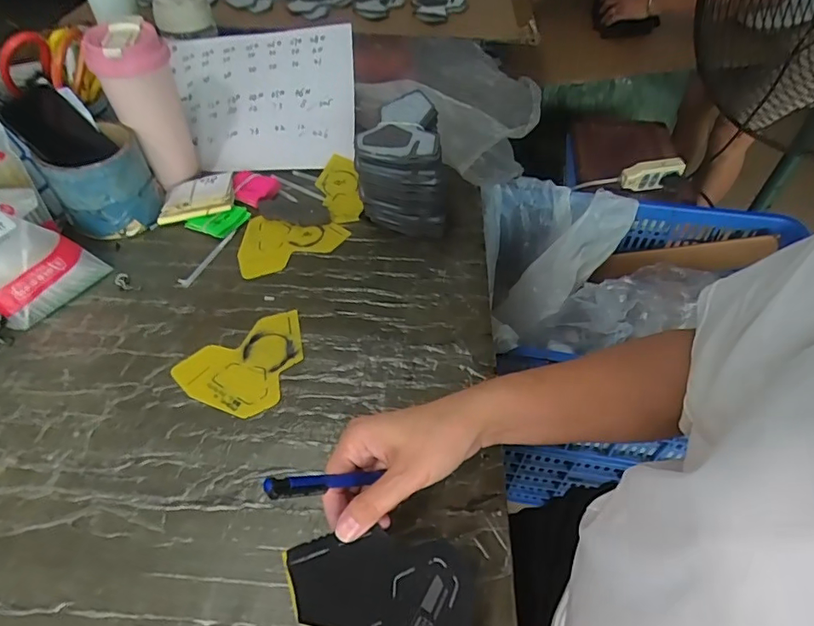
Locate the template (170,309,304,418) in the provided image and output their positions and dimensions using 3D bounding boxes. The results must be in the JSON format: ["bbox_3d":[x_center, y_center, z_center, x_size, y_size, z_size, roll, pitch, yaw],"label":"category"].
[{"bbox_3d":[-0.154,0.053,0.499,0.128,0.004,0.097,-32,59,-23],"label":"template"}]

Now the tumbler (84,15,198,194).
[{"bbox_3d":[-0.320,-0.252,0.620,0.084,0.183,0.070,-23,53,-19],"label":"tumbler"}]

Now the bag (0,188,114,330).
[{"bbox_3d":[-0.408,-0.069,0.516,0.082,0.128,0.111,28,54,21],"label":"bag"}]

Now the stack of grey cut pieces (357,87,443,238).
[{"bbox_3d":[-0.009,-0.170,0.604,0.100,0.130,0.134,-3,49,-3],"label":"stack of grey cut pieces"}]

